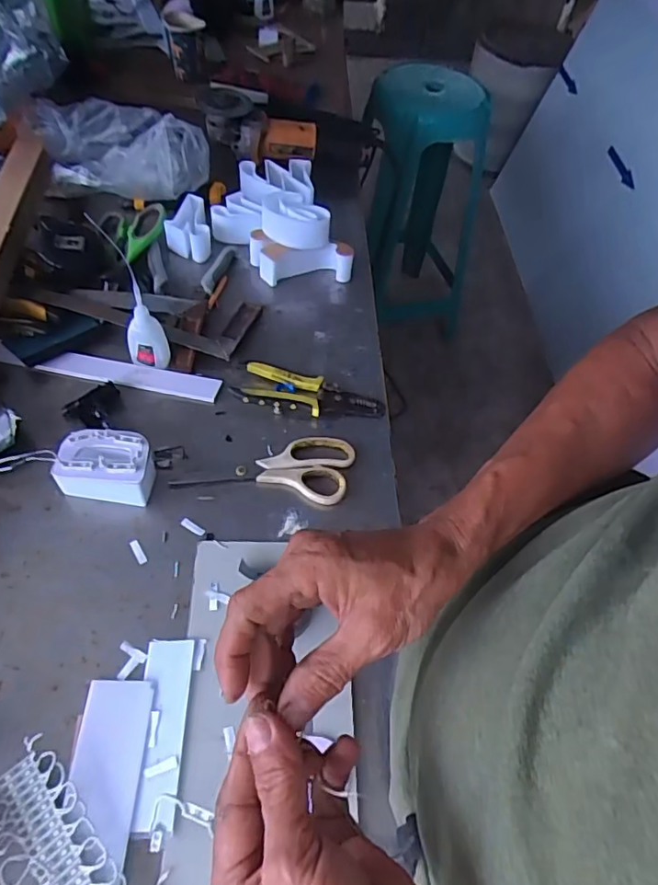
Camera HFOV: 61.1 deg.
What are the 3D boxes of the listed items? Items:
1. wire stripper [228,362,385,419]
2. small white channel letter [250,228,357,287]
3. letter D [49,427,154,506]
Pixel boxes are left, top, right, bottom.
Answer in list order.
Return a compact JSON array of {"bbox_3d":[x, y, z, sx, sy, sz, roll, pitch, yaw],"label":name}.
[{"bbox_3d":[-0.021,-0.058,0.639,0.167,0.024,0.057,5,55,-1],"label":"wire stripper"},{"bbox_3d":[-0.037,-0.252,0.763,0.135,0.046,0.062,-7,56,-10],"label":"small white channel letter"},{"bbox_3d":[-0.215,0.022,0.541,0.082,0.046,0.054,5,55,-1],"label":"letter D"}]

